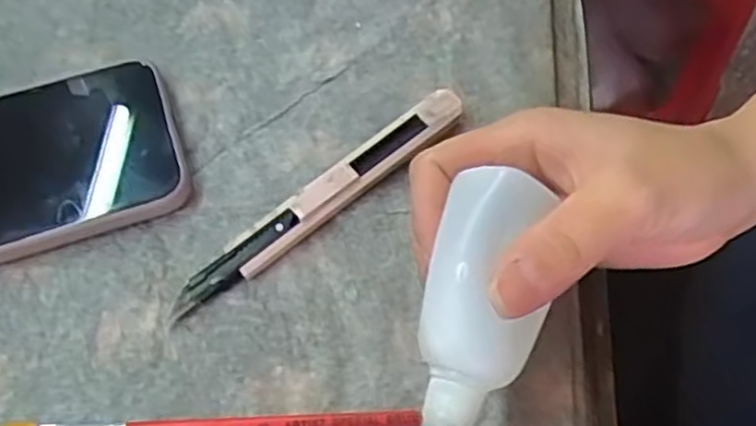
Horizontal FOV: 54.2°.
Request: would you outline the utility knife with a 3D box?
[{"bbox_3d":[-0.023,-0.006,0.291,0.139,0.013,0.016,-35,68,-16],"label":"utility knife"}]

